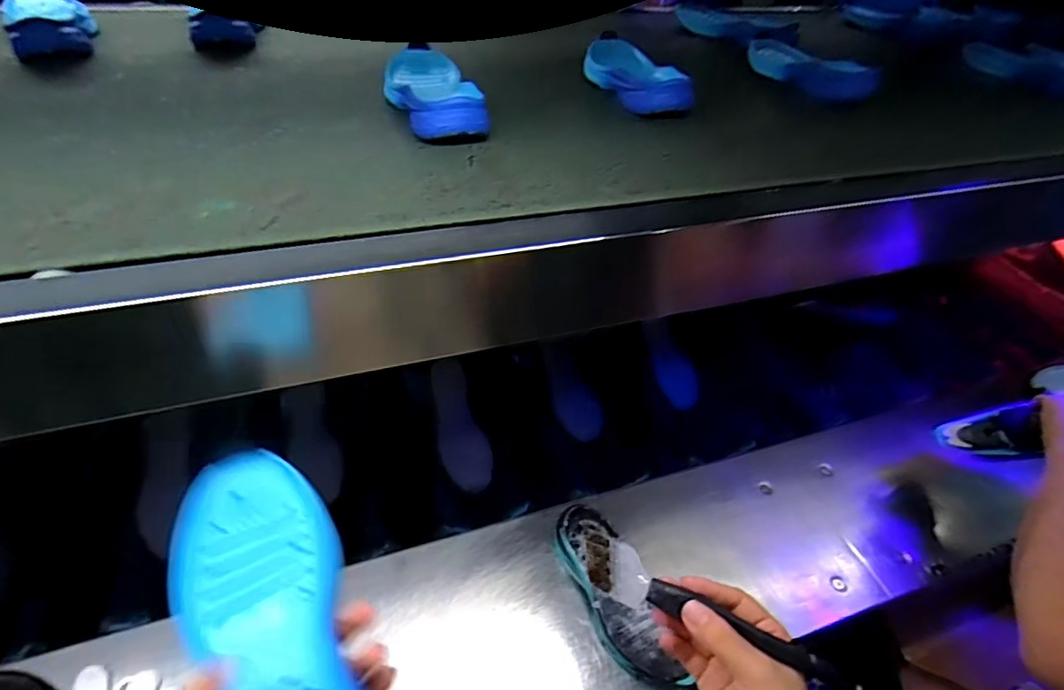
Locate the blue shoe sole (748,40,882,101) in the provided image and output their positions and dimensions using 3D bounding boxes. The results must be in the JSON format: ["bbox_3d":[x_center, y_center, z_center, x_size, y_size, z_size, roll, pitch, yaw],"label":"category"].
[{"bbox_3d":[0.392,-0.404,0.786,0.066,0.039,0.239,-10,45,-17],"label":"blue shoe sole"}]

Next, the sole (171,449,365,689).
[{"bbox_3d":[-0.147,0.167,0.315,0.085,0.022,0.227,-18,55,-24],"label":"sole"}]

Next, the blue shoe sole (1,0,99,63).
[{"bbox_3d":[-0.601,-0.405,0.686,0.088,0.045,0.231,-22,49,-27],"label":"blue shoe sole"}]

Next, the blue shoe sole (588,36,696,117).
[{"bbox_3d":[0.127,-0.352,0.710,0.101,0.044,0.243,-2,43,-8],"label":"blue shoe sole"}]

